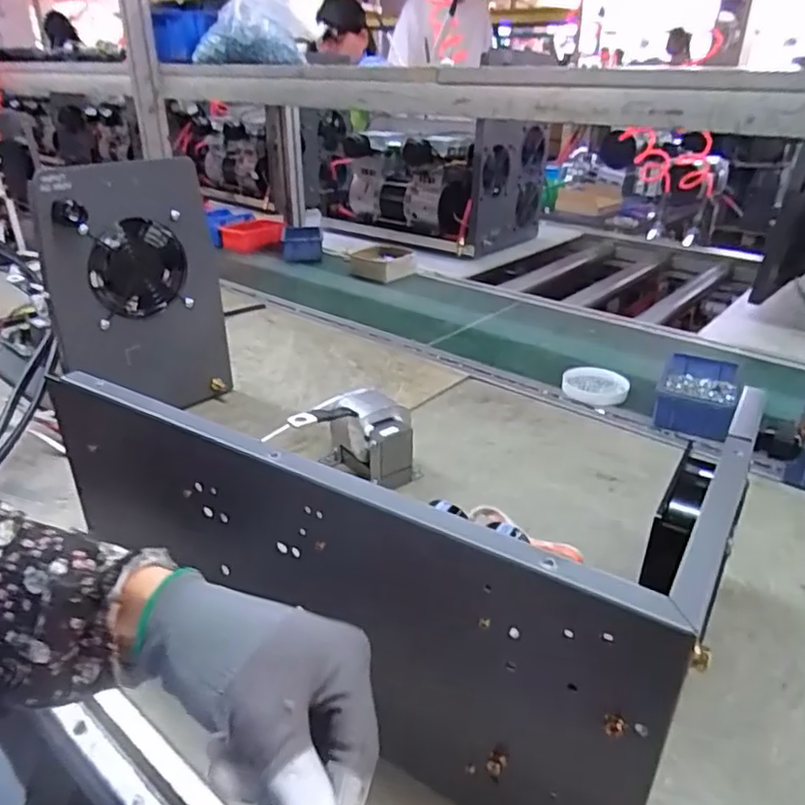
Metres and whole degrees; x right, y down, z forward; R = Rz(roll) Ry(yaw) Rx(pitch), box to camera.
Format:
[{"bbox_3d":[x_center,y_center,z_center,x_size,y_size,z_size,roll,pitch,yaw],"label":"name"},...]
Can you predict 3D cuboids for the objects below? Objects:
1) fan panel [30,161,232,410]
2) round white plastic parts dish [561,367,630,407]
[{"bbox_3d":[-0.298,-0.124,0.730,0.183,0.276,0.049,-18,26,-37],"label":"fan panel"},{"bbox_3d":[0.268,-0.021,0.886,0.087,0.021,0.085,1,28,0],"label":"round white plastic parts dish"}]

